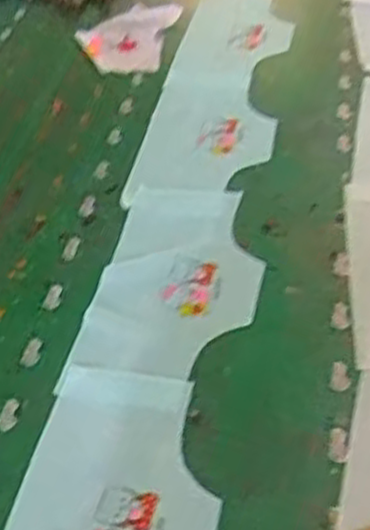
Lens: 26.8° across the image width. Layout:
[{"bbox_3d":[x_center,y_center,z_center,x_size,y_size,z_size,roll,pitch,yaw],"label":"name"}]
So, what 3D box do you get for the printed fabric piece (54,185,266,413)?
[{"bbox_3d":[-0.006,0.010,0.832,0.166,0.009,0.331,5,45,12],"label":"printed fabric piece"}]

